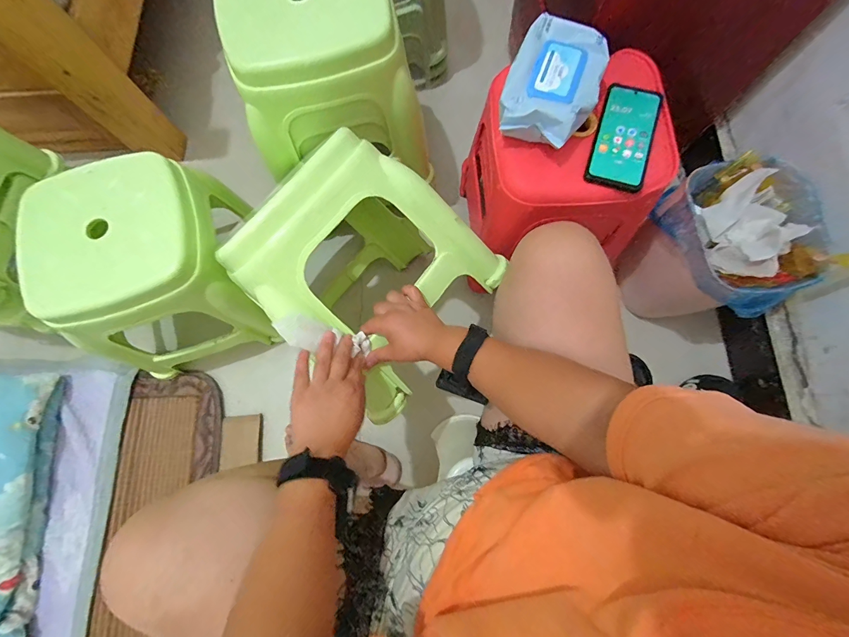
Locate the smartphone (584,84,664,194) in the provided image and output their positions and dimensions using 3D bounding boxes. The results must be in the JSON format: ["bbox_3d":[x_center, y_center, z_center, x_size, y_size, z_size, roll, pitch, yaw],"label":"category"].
[{"bbox_3d":[0.282,-0.259,0.505,0.077,0.013,0.163,19,78,6],"label":"smartphone"}]

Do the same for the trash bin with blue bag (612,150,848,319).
[{"bbox_3d":[0.529,-0.113,0.672,0.235,0.270,0.243,-23,77,-4],"label":"trash bin with blue bag"}]

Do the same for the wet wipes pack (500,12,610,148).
[{"bbox_3d":[0.177,-0.319,0.497,0.121,0.051,0.183,18,78,6],"label":"wet wipes pack"}]

